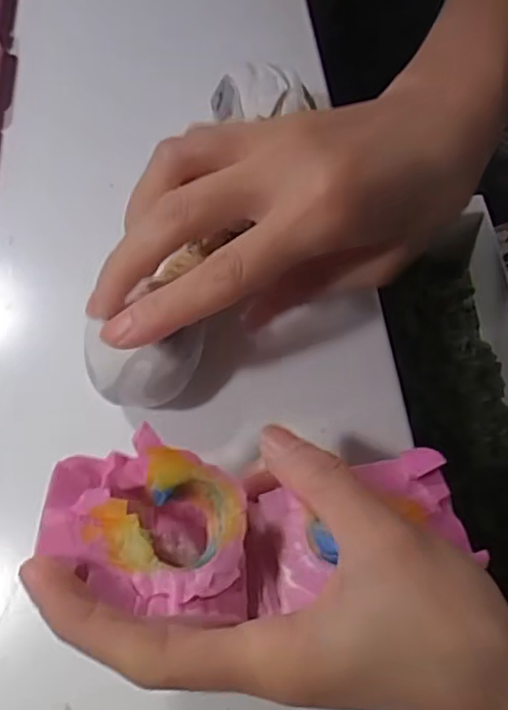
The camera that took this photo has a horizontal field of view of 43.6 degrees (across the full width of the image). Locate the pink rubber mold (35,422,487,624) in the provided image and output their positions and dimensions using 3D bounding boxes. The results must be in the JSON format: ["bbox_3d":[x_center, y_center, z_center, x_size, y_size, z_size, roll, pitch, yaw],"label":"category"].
[{"bbox_3d":[0.001,0.057,0.212,0.134,0.032,0.050,4,71,-20],"label":"pink rubber mold"}]

